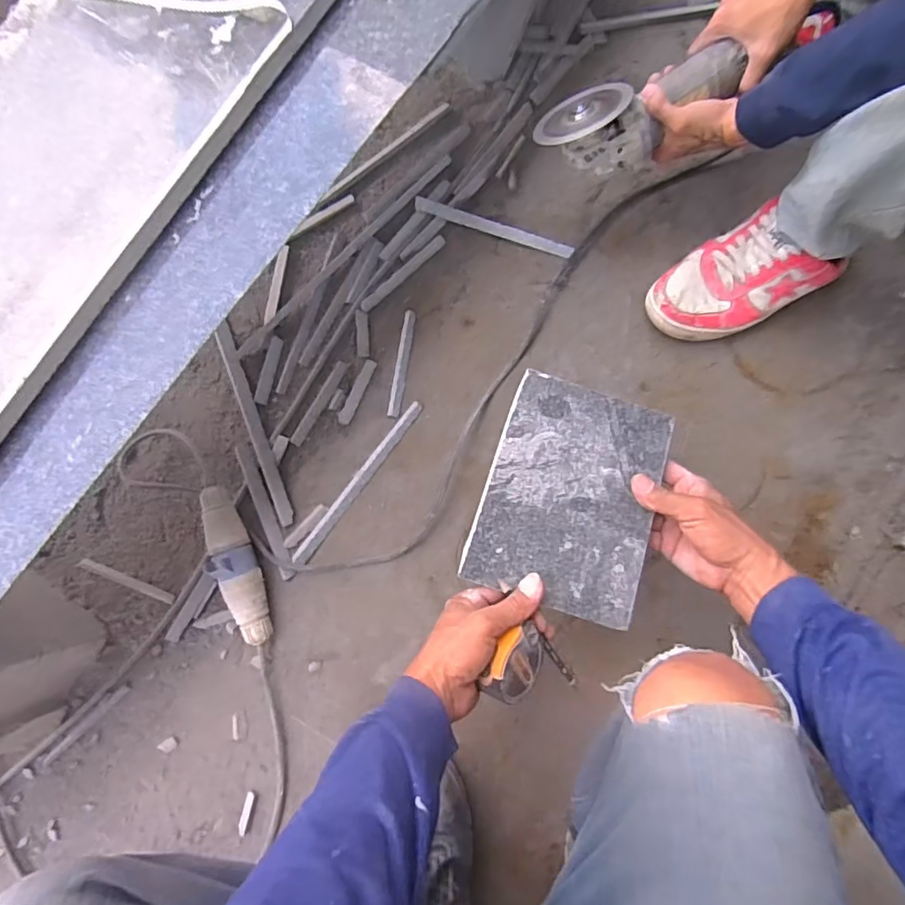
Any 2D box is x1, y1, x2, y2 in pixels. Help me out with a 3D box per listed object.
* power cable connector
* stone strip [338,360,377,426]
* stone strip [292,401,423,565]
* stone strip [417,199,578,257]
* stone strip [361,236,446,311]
[{"bbox_3d":[-0.271,0.141,0.687,0.051,0.054,0.200,-19,81,2],"label":"power cable connector"},{"bbox_3d":[-0.127,-0.081,0.732,0.017,0.004,0.093,24,85,8],"label":"stone strip"},{"bbox_3d":[-0.123,0.038,0.711,0.018,0.009,0.254,36,87,9],"label":"stone strip"},{"bbox_3d":[0.054,-0.301,0.736,0.219,0.013,0.015,21,85,7],"label":"stone strip"},{"bbox_3d":[-0.067,-0.244,0.748,0.143,0.004,0.017,-41,81,-1],"label":"stone strip"}]

